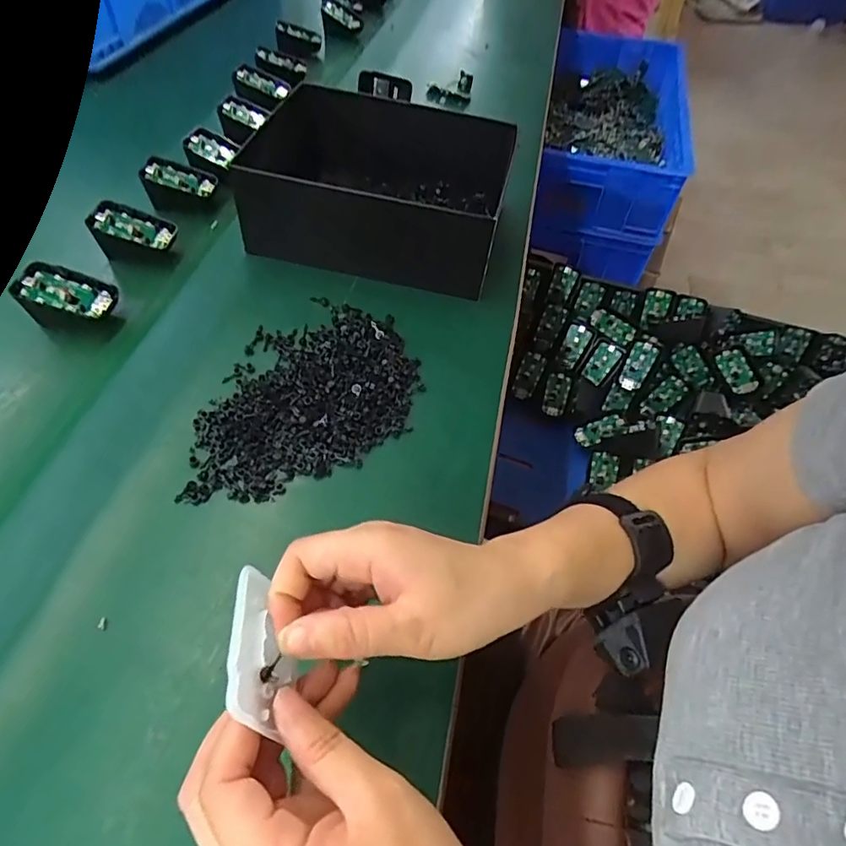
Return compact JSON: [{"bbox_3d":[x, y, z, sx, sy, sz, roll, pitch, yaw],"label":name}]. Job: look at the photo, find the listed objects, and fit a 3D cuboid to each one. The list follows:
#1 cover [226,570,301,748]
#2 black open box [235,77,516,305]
[{"bbox_3d":[-0.067,0.095,0.229,0.006,0.037,0.066,-32,35,14],"label":"cover"},{"bbox_3d":[-0.042,-0.230,0.526,0.232,0.091,0.171,9,53,3],"label":"black open box"}]

